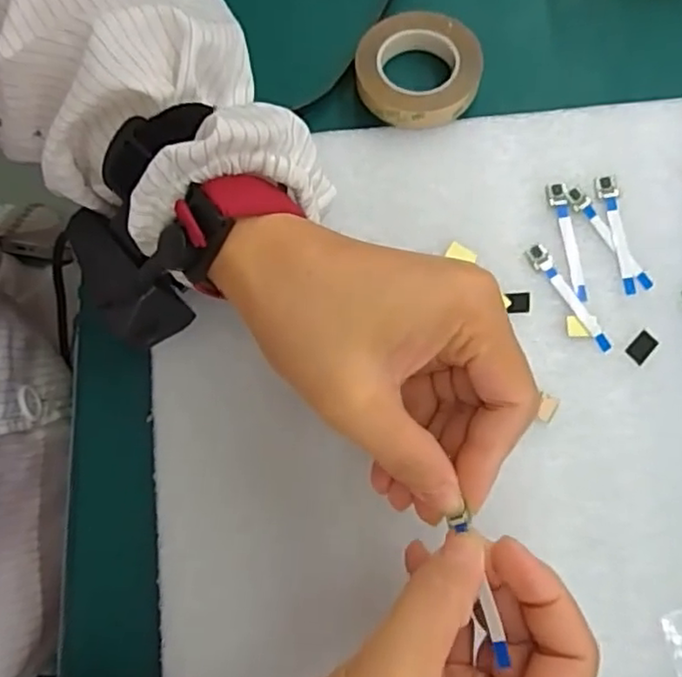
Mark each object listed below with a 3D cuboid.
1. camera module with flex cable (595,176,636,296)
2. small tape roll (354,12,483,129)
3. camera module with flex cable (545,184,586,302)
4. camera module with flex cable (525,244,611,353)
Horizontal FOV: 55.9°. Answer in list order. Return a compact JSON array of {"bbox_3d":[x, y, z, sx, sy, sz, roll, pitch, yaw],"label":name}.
[{"bbox_3d":[0.133,-0.050,0.310,0.011,0.004,0.059,-7,79,0],"label":"camera module with flex cable"},{"bbox_3d":[0.039,-0.137,0.325,0.060,0.013,0.059,0,79,1],"label":"small tape roll"},{"bbox_3d":[0.110,-0.047,0.312,0.010,0.004,0.058,-9,79,-1],"label":"camera module with flex cable"},{"bbox_3d":[0.109,-0.020,0.306,0.010,0.004,0.060,-32,80,-5],"label":"camera module with flex cable"}]

